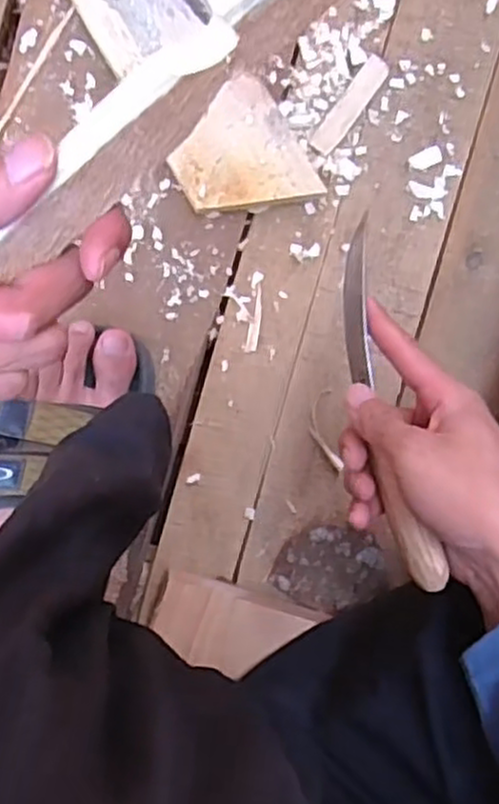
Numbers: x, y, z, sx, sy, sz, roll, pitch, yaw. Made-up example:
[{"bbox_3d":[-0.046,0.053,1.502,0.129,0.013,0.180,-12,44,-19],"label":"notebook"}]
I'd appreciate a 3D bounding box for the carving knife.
[{"bbox_3d":[0.075,0.001,0.419,0.019,0.037,0.206,-10,74,-5],"label":"carving knife"}]

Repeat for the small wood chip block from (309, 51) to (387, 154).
[{"bbox_3d":[0.074,-0.220,0.554,0.019,0.008,0.078,36,90,-7],"label":"small wood chip block"}]

